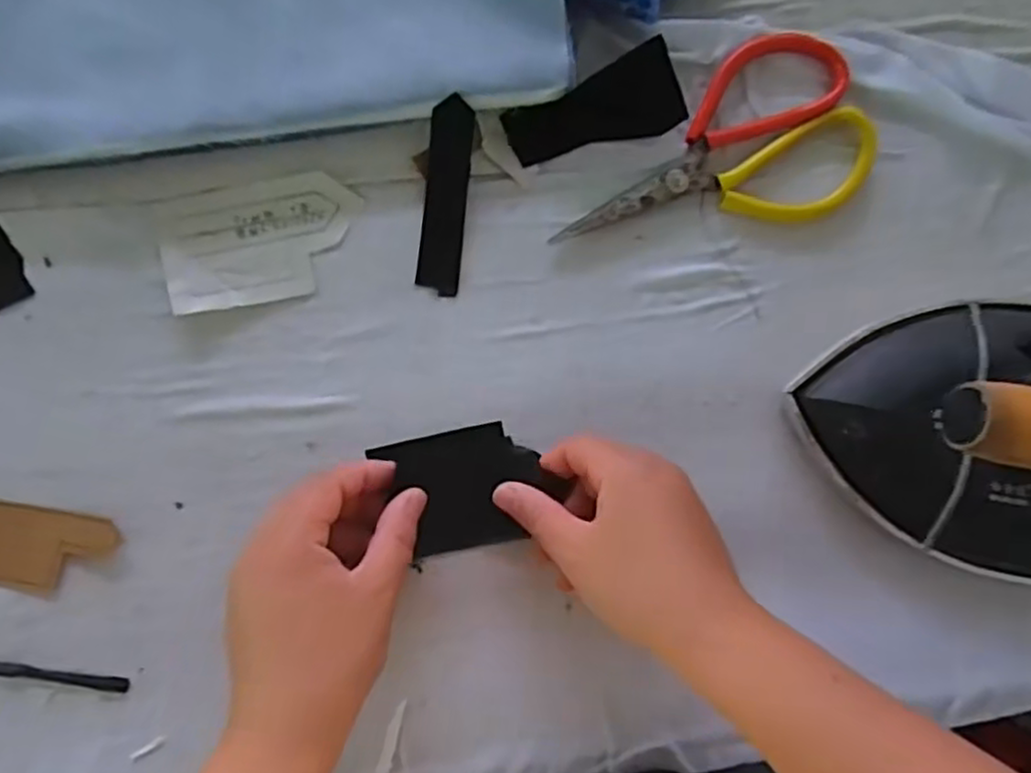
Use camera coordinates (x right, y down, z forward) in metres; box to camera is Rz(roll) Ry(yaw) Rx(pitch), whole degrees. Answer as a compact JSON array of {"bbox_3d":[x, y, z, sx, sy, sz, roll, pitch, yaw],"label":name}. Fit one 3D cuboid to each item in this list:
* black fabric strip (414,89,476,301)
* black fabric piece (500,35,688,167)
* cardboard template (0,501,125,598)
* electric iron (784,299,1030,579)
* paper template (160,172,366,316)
[{"bbox_3d":[-0.034,-0.093,0.362,0.021,0.006,0.092,6,103,-5],"label":"black fabric strip"},{"bbox_3d":[0.041,-0.137,0.359,0.087,0.027,0.034,-21,92,-5],"label":"black fabric piece"},{"bbox_3d":[-0.234,0.077,0.347,0.082,0.004,0.041,11,89,-5],"label":"cardboard template"},{"bbox_3d":[0.252,0.022,0.335,0.203,0.115,0.139,11,89,-5],"label":"electric iron"},{"bbox_3d":[-0.125,-0.071,0.361,0.092,0.005,0.057,-11,93,-7],"label":"paper template"}]

